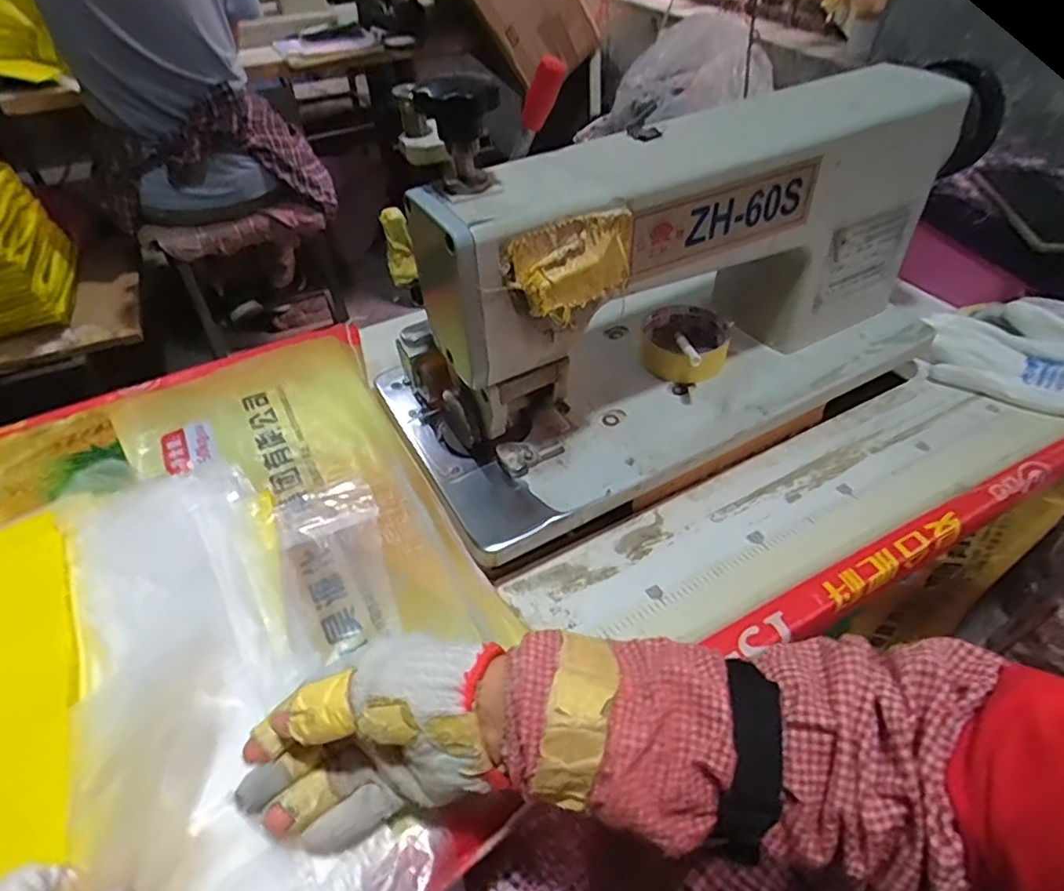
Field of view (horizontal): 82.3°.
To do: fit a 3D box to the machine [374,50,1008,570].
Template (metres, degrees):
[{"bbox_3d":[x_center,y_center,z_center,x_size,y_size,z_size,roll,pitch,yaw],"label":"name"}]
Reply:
[{"bbox_3d":[0.134,-0.131,0.503,0.499,0.223,0.188,-23,50,-19],"label":"machine"}]

